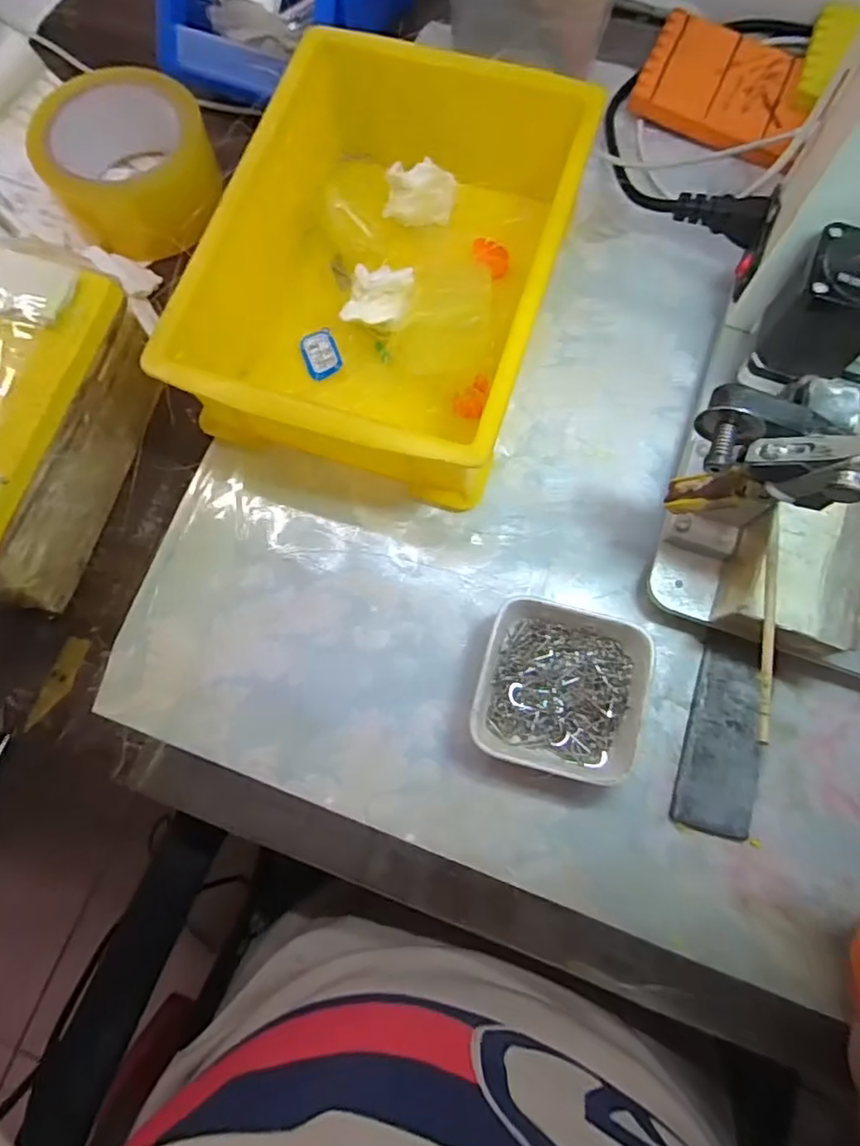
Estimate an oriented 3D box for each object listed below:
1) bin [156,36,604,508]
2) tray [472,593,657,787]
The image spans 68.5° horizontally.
[{"bbox_3d":[-0.019,-0.179,0.364,0.174,0.076,0.248,17,76,7],"label":"bin"},{"bbox_3d":[0.066,0.059,0.318,0.080,0.031,0.079,12,76,5],"label":"tray"}]

